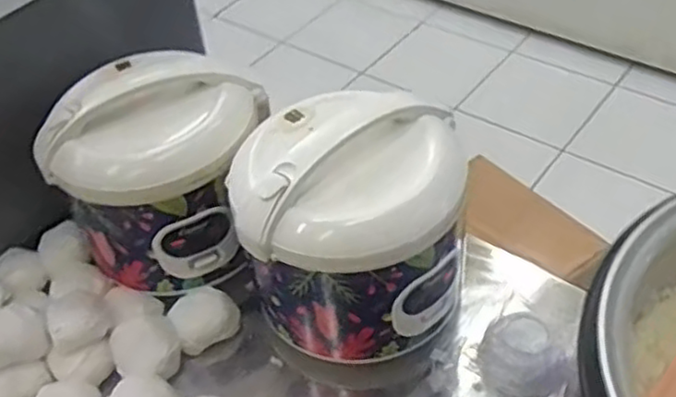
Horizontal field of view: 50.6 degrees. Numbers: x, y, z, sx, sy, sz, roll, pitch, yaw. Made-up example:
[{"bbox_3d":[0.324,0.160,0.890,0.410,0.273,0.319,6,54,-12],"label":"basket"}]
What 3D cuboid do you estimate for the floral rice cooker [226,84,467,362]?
[{"bbox_3d":[0.015,0.023,0.792,0.225,0.214,0.218,-4,45,3],"label":"floral rice cooker"}]

